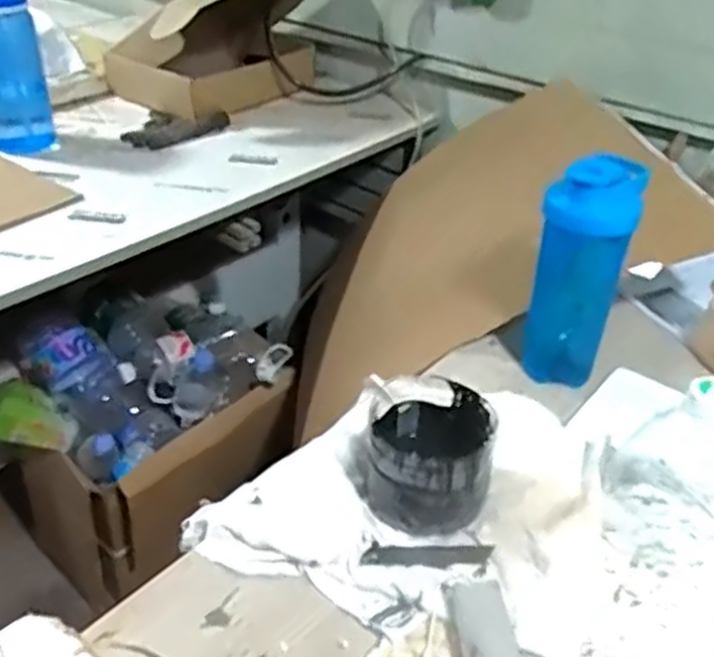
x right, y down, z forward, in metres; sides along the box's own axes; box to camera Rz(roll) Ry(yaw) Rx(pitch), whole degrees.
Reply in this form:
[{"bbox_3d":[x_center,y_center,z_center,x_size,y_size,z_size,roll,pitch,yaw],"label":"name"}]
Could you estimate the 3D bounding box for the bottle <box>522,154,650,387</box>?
[{"bbox_3d":[0.215,-0.054,0.739,0.085,0.224,0.072,18,38,21],"label":"bottle"}]

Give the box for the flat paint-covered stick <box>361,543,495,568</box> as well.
[{"bbox_3d":[0.054,0.173,0.581,0.098,0.007,0.022,2,35,-1],"label":"flat paint-covered stick"}]

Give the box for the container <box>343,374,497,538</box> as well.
[{"bbox_3d":[0.052,0.099,0.618,0.114,0.077,0.108,2,35,-1],"label":"container"}]

